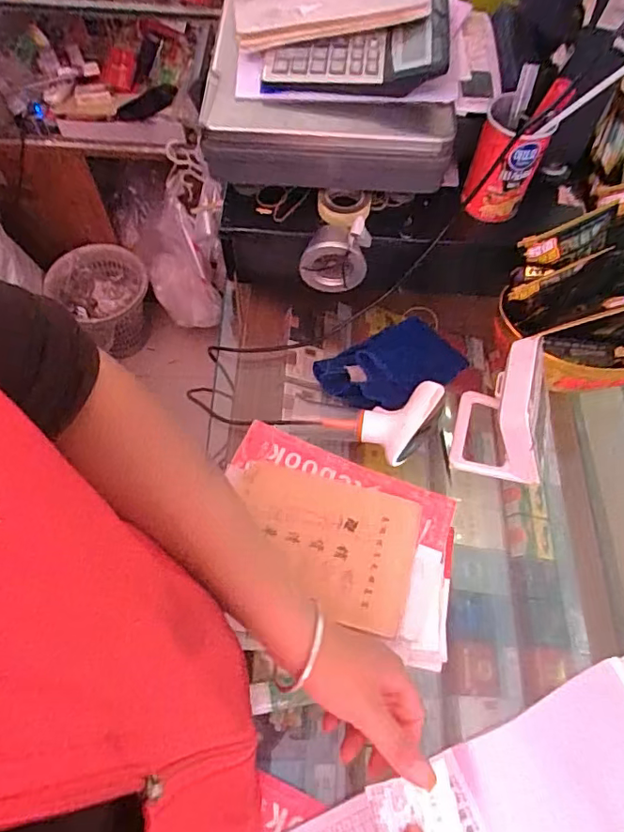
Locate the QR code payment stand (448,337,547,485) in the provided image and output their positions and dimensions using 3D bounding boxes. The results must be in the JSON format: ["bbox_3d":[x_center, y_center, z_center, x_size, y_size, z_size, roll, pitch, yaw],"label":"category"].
[{"bbox_3d":[0.207,-0.004,0.550,0.093,0.146,0.100,13,64,5],"label":"QR code payment stand"}]

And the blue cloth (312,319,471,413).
[{"bbox_3d":[0.091,-0.062,0.623,0.144,0.044,0.108,-33,69,-17],"label":"blue cloth"}]

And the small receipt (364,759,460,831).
[{"bbox_3d":[0.075,0.281,0.384,0.063,0.009,0.052,-6,67,-20],"label":"small receipt"}]

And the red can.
[{"bbox_3d":[0.204,-0.270,0.582,0.065,0.105,0.079,16,64,7],"label":"red can"}]

